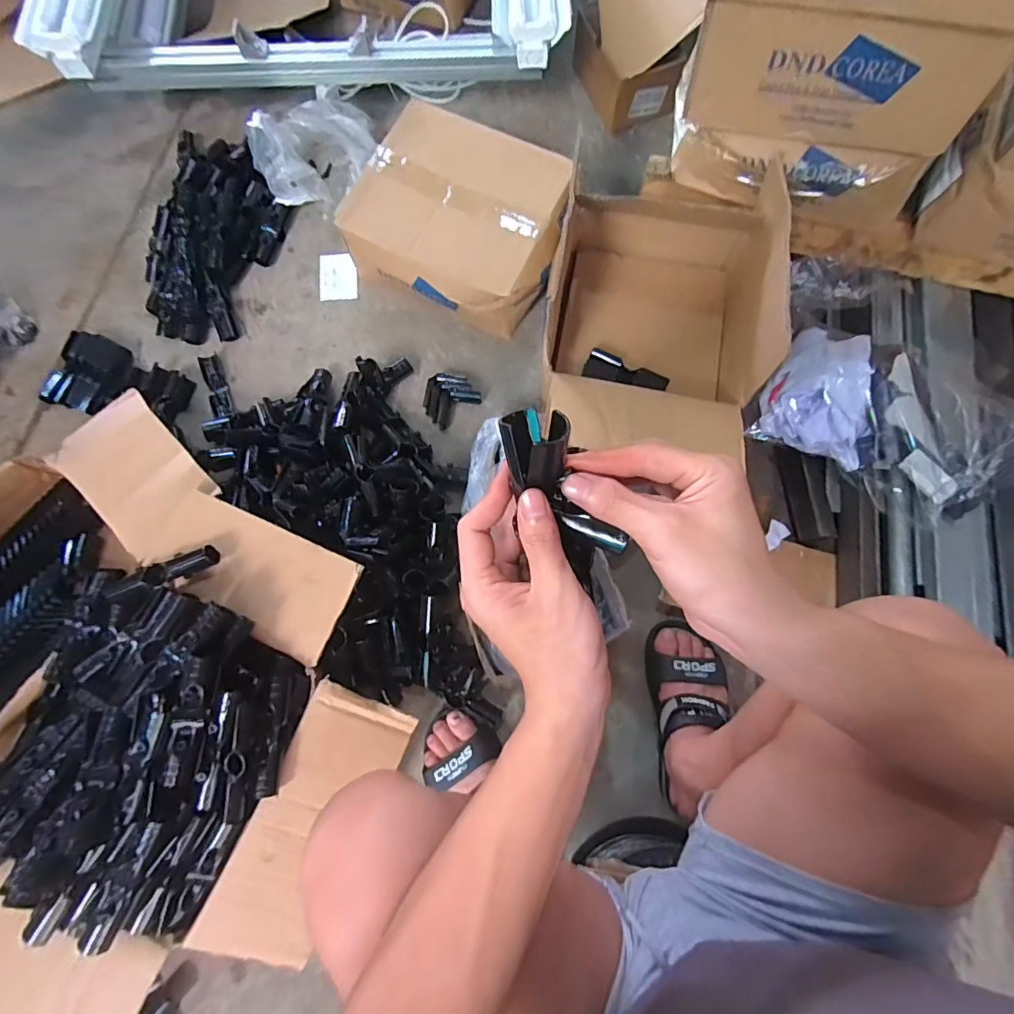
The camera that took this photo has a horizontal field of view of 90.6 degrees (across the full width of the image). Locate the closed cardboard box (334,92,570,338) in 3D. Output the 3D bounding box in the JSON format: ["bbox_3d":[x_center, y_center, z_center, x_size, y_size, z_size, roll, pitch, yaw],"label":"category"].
[{"bbox_3d":[-0.078,-0.470,0.851,0.333,0.150,0.280,19,76,4],"label":"closed cardboard box"}]

